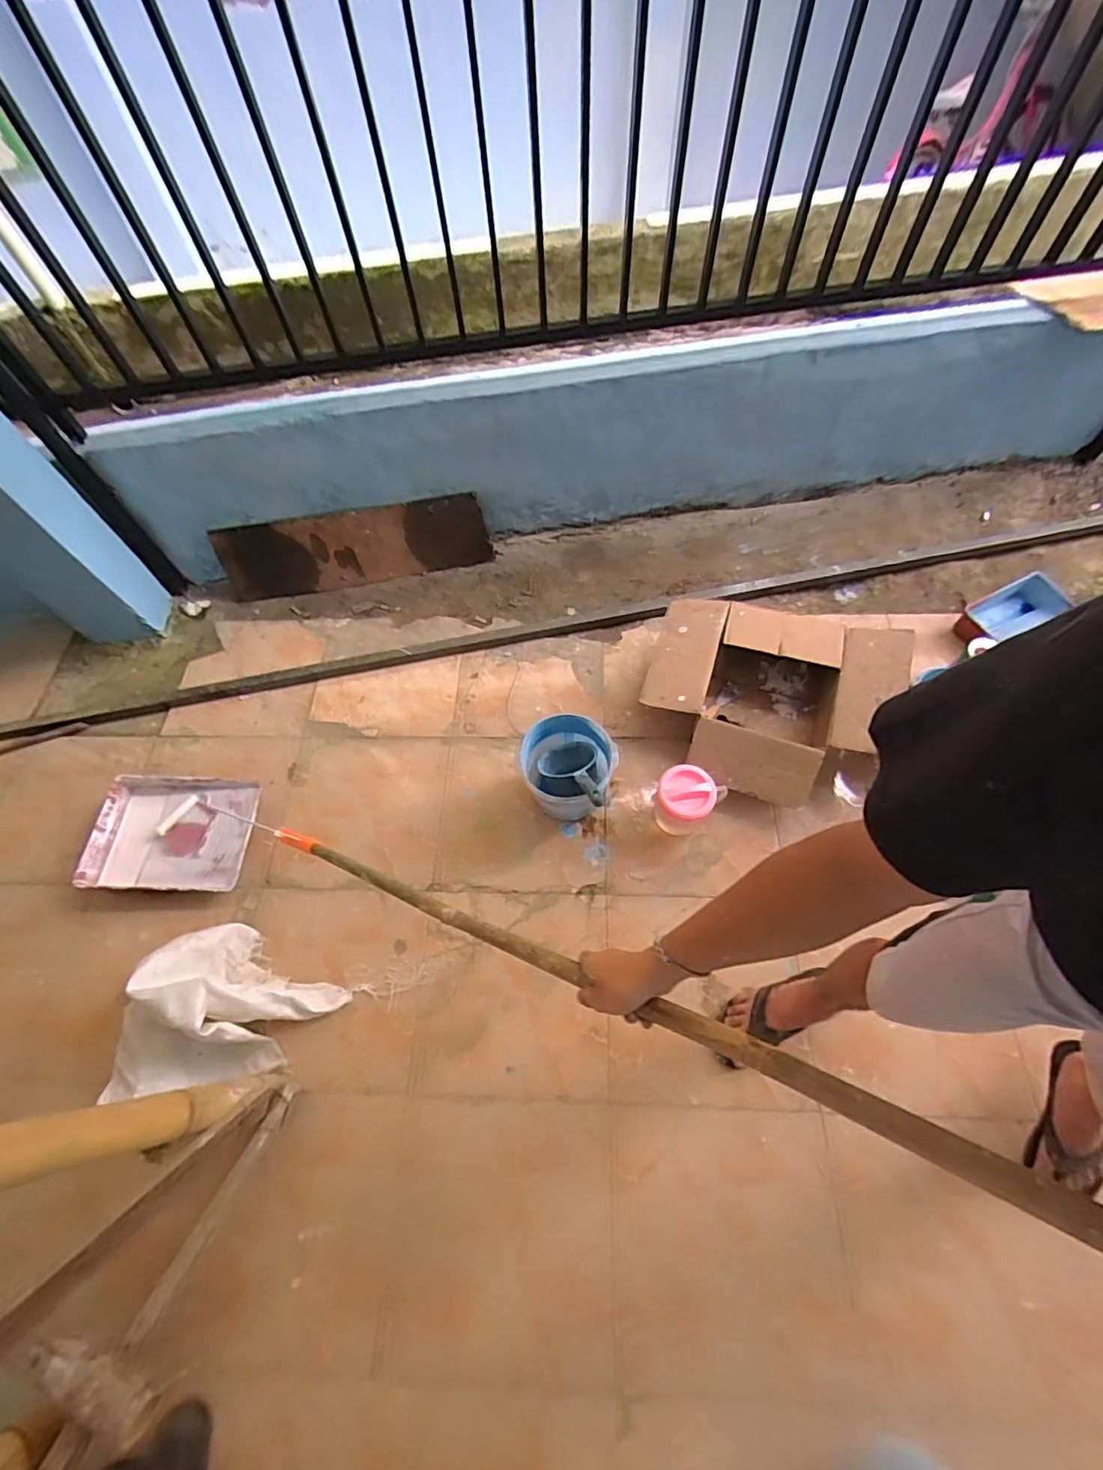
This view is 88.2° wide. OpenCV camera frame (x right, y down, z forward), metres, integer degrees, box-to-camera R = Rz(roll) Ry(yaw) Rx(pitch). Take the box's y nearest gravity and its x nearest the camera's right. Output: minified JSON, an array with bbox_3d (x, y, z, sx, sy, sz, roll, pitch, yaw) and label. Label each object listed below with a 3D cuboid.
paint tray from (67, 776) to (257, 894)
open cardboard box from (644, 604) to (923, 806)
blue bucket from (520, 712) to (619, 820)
[{"bbox_3d":[-0.934,0.243,1.414,0.366,0.068,0.283,1,62,3],"label":"paint tray"},{"bbox_3d":[0.522,-0.084,1.432,0.554,0.203,0.474,21,65,13],"label":"open cardboard box"},{"bbox_3d":[0.041,0.094,1.352,0.215,0.230,0.214,-1,65,2],"label":"blue bucket"}]

